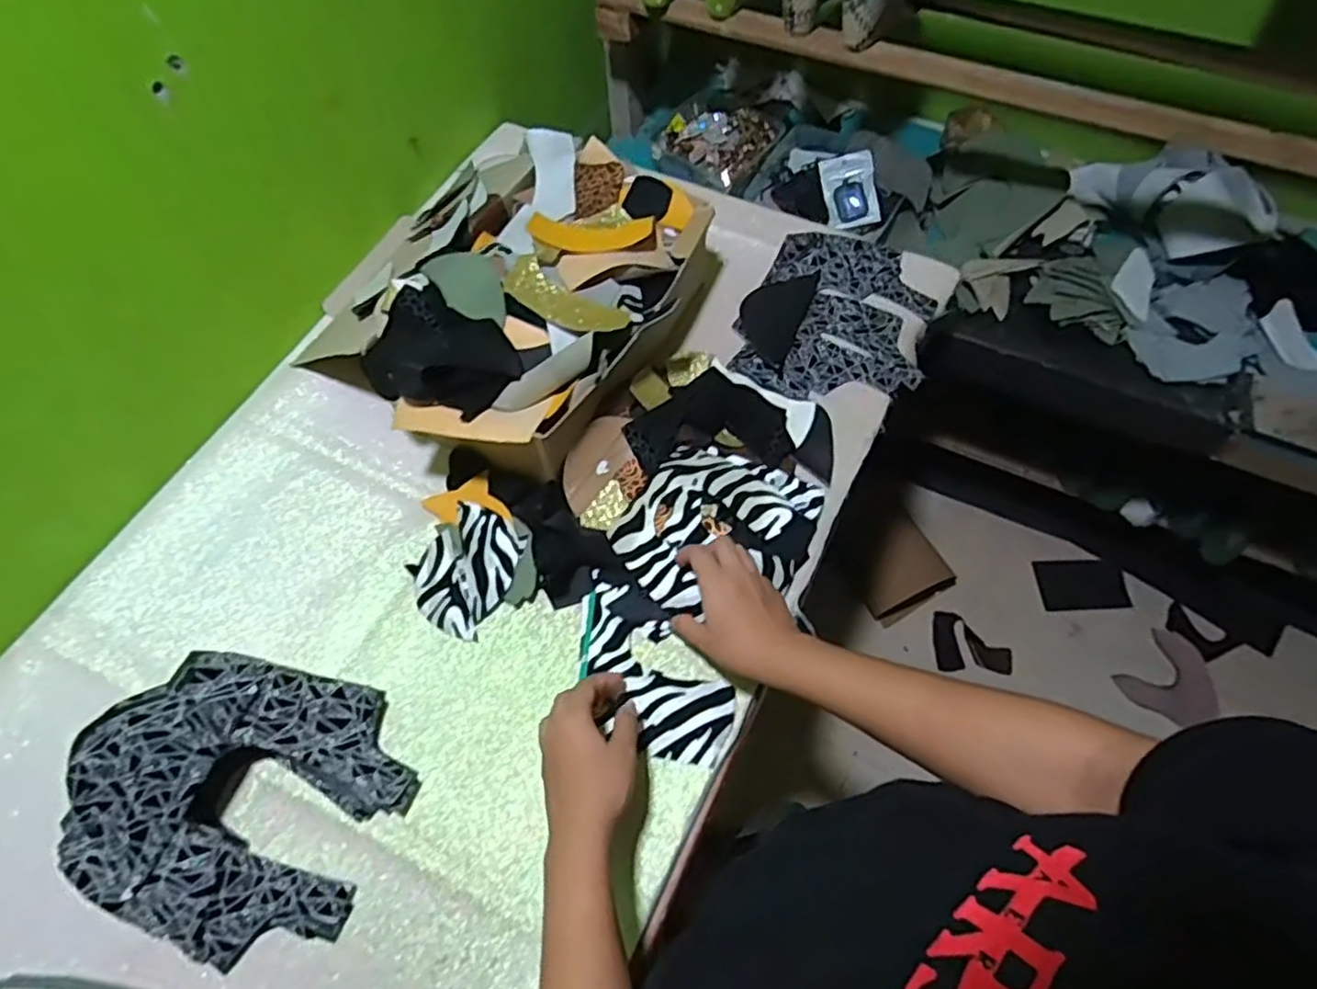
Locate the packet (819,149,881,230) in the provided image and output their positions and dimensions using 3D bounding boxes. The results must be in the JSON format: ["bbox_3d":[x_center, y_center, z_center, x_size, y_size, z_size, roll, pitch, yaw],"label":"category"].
[{"bbox_3d":[0.263,-0.418,0.951,0.067,0.011,0.098,-8,96,26],"label":"packet"}]

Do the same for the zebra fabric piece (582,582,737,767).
[{"bbox_3d":[-0.007,0.149,0.587,0.081,0.019,0.170,-36,67,-17],"label":"zebra fabric piece"}]

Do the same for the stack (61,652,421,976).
[{"bbox_3d":[-0.310,0.221,0.512,0.206,0.100,0.201,18,63,11],"label":"stack"}]

